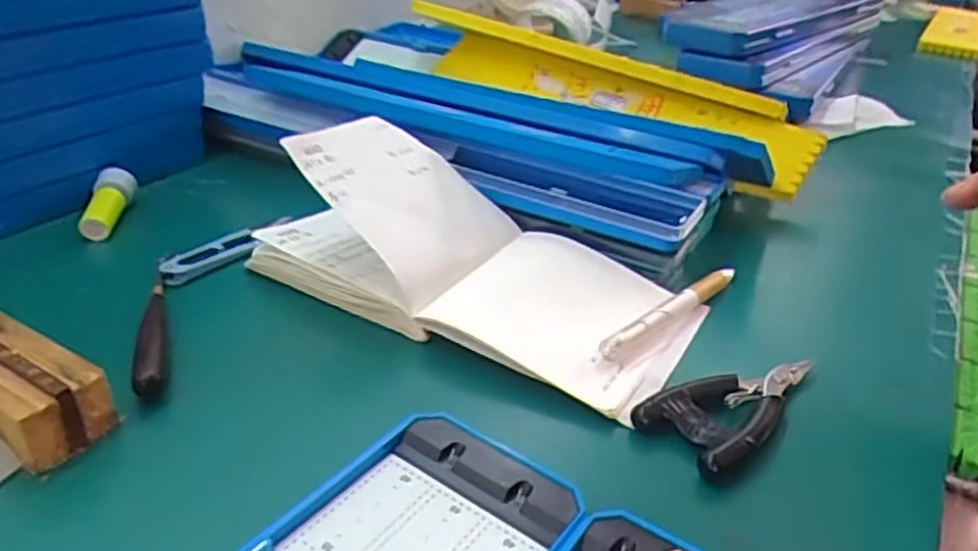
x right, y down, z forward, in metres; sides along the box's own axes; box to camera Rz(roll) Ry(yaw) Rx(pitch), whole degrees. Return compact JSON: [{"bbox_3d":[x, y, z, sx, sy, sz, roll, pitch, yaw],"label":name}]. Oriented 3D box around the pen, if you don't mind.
[{"bbox_3d":[0.102,0.021,0.414,0.009,0.015,0.143,27,38,35],"label":"pen"}]

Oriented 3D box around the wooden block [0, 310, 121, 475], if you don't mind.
[{"bbox_3d":[-0.211,0.046,0.321,0.090,0.031,0.041,19,33,25],"label":"wooden block"}]

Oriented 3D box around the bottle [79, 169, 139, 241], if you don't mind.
[{"bbox_3d":[-0.253,-0.049,0.486,0.024,0.023,0.060,-3,31,-11],"label":"bottle"}]

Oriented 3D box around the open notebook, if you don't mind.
[{"bbox_3d":[0.000,-0.028,0.421,0.242,0.074,0.135,19,33,24],"label":"open notebook"}]

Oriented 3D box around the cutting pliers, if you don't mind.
[{"bbox_3d":[0.118,0.060,0.347,0.091,0.014,0.047,-16,36,-31],"label":"cutting pliers"}]

